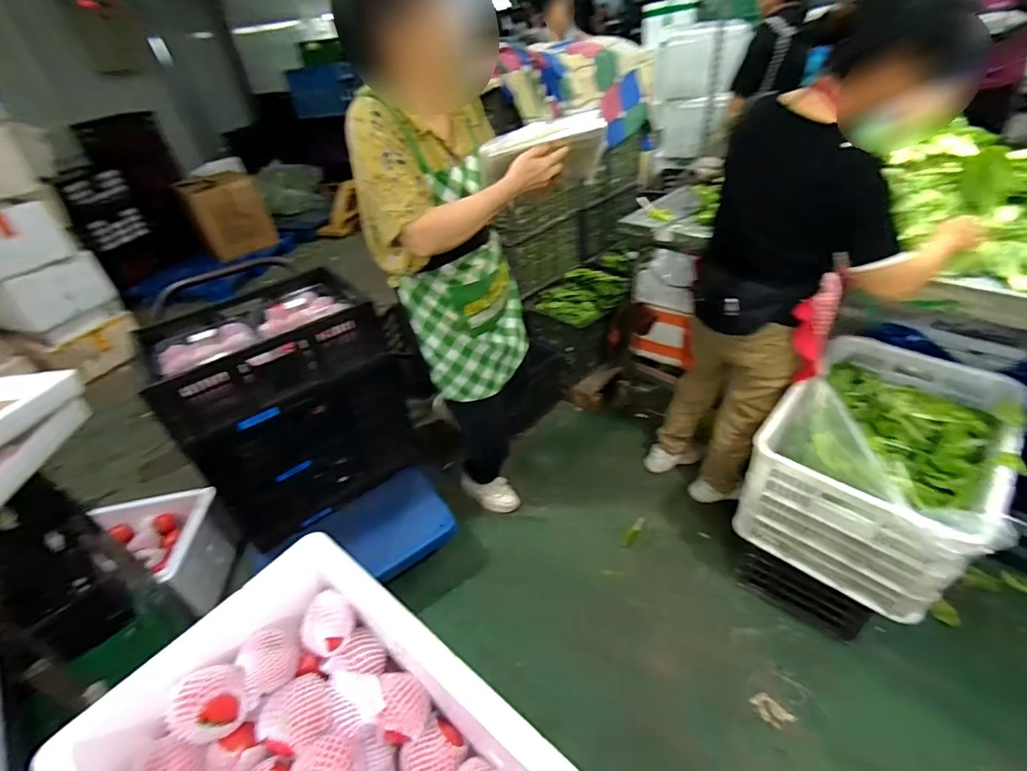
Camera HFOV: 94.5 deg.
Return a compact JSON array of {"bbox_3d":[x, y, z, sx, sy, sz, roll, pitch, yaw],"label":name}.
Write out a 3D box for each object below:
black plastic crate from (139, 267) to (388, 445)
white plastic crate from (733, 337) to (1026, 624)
[{"bbox_3d":[-0.758,-0.138,1.436,0.593,0.206,0.444,-30,44,-26],"label":"black plastic crate"},{"bbox_3d":[0.914,0.186,1.203,0.428,0.339,0.597,28,50,36],"label":"white plastic crate"}]

